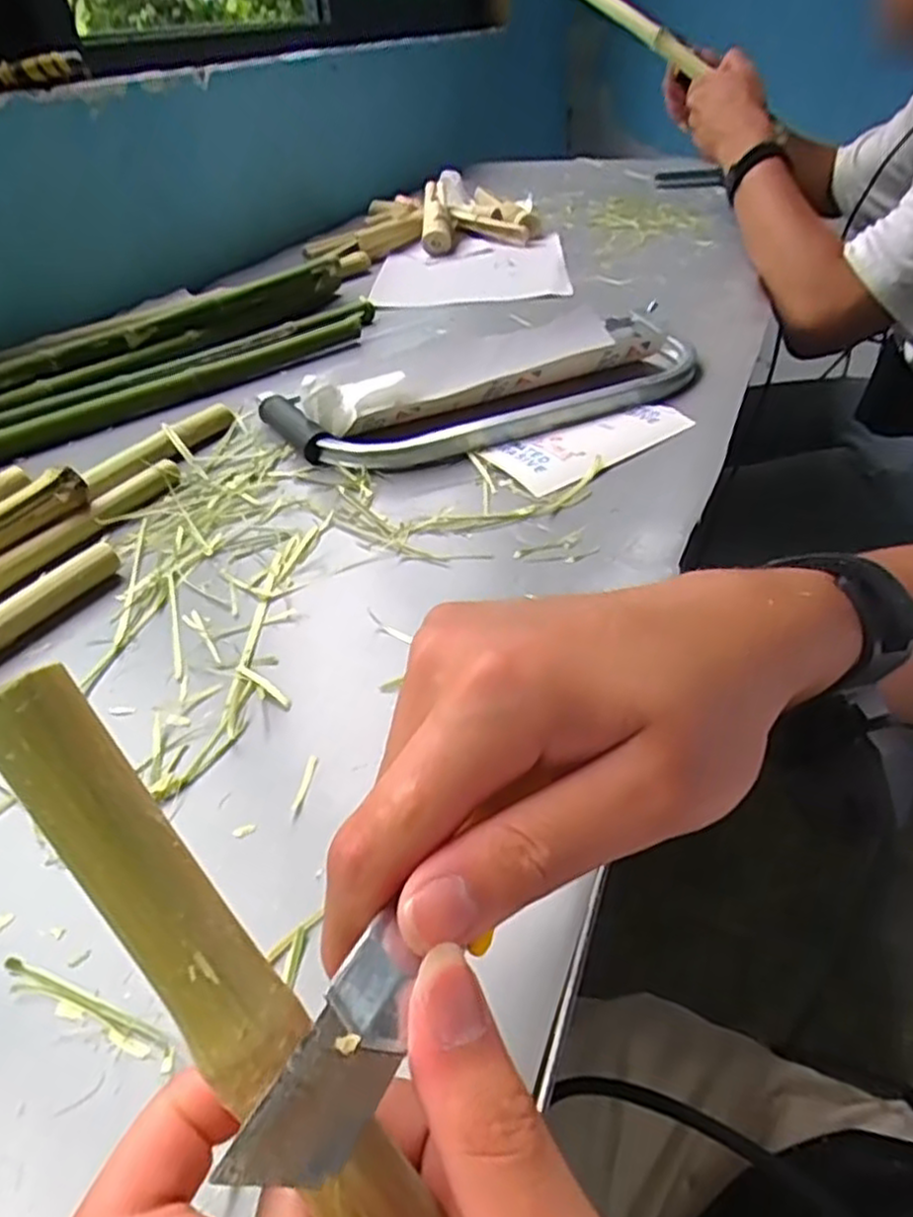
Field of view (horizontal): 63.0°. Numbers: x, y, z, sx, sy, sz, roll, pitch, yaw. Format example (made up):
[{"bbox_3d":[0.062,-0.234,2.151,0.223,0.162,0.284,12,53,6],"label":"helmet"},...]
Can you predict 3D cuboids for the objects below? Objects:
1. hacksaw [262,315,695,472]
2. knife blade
[{"bbox_3d":[0.035,-0.172,0.585,0.343,0.017,0.131,-17,42,-16],"label":"hacksaw"},{"bbox_3d":[-0.016,0.079,0.138,0.021,0.007,0.060,14,29,20],"label":"knife blade"}]

